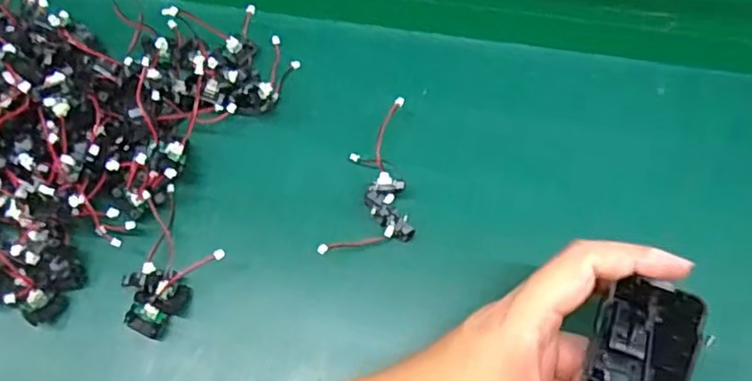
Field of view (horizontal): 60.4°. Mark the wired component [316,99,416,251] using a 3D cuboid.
[{"bbox_3d":[-0.008,-0.009,0.377,0.053,0.021,0.083,-4,70,-1],"label":"wired component"}]

